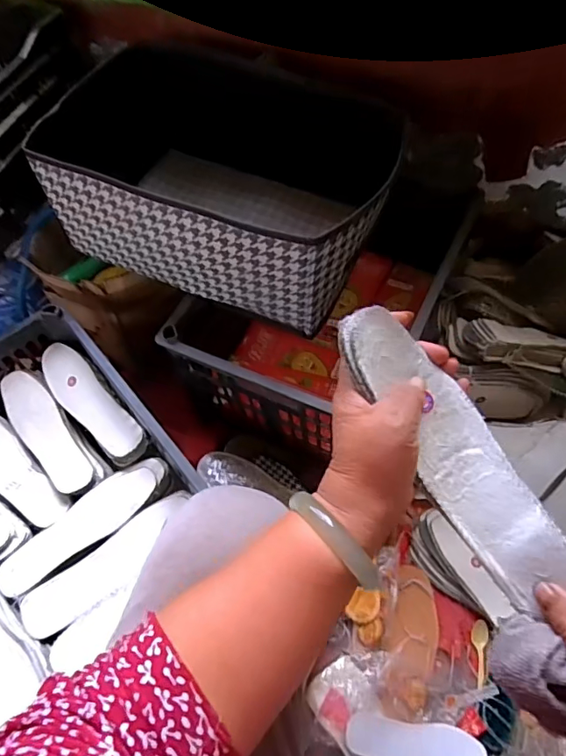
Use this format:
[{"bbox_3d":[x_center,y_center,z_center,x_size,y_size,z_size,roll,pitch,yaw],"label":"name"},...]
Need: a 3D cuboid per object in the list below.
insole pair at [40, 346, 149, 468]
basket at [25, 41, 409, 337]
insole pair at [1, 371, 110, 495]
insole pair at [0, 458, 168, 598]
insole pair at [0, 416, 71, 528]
[{"bbox_3d":[-0.281,0.039,0.736,0.062,0.037,0.227,-41,67,-18],"label":"insole pair"},{"bbox_3d":[-0.067,-0.288,0.734,0.428,0.199,0.333,21,64,14],"label":"basket"},{"bbox_3d":[-0.343,0.077,0.720,0.067,0.019,0.221,-38,66,-17],"label":"insole pair"},{"bbox_3d":[-0.256,0.187,0.651,0.233,0.021,0.075,-40,66,-18],"label":"insole pair"},{"bbox_3d":[-0.389,0.127,0.707,0.226,0.011,0.072,36,68,20],"label":"insole pair"}]

